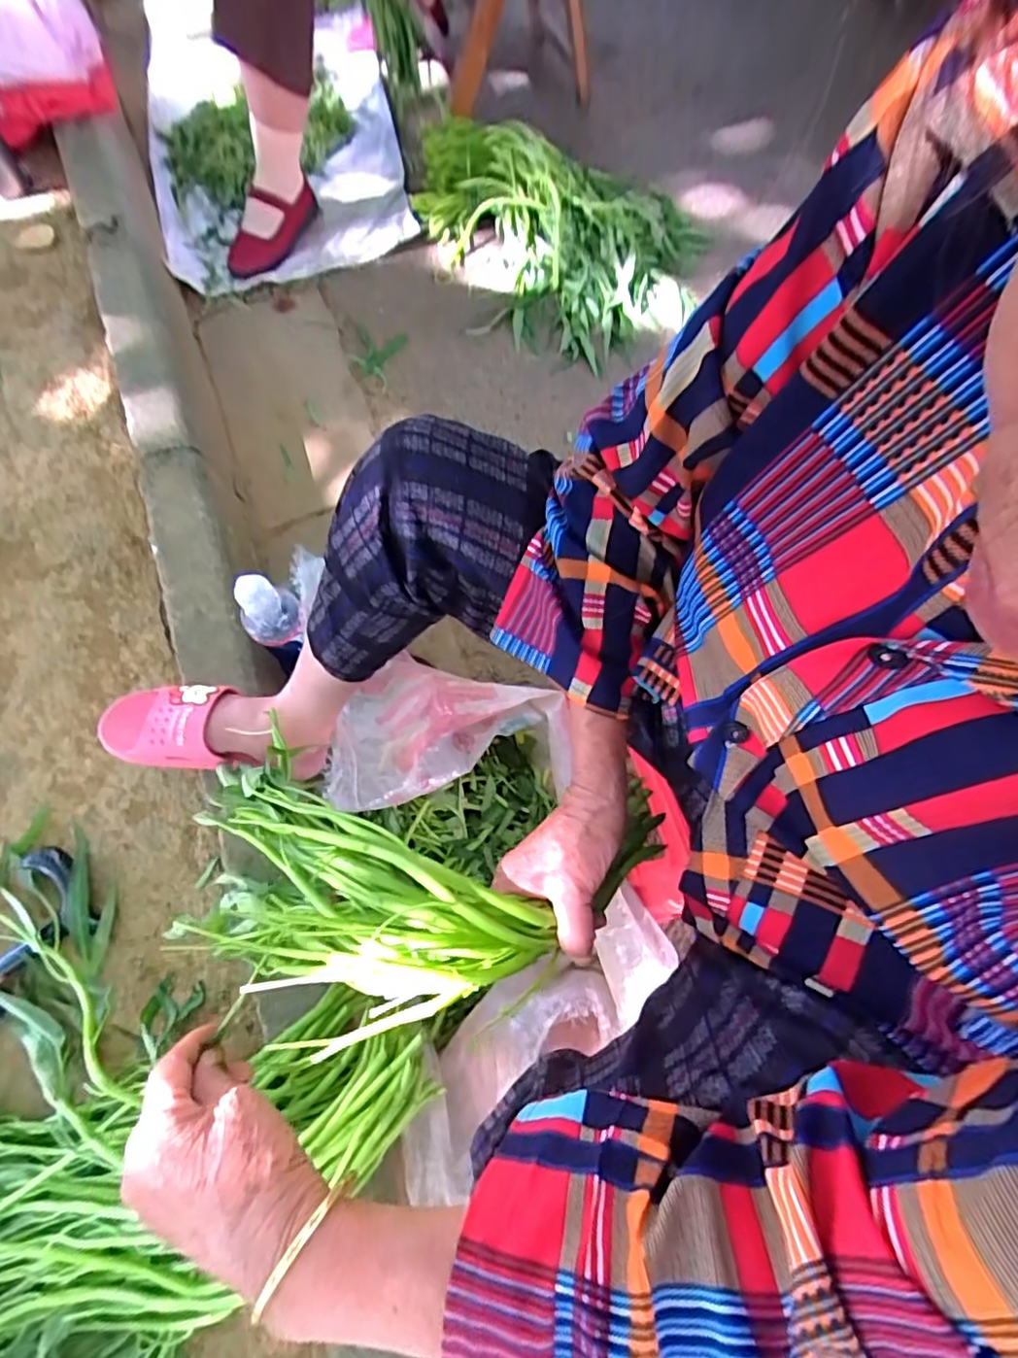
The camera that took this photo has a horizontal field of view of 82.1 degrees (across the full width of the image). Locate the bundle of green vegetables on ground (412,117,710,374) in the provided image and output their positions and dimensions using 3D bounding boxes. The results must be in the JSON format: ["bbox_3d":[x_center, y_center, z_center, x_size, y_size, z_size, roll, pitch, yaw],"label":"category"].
[{"bbox_3d":[0.074,-0.818,1.070,0.536,0.117,0.445,13,73,8],"label":"bundle of green vegetables on ground"}]

